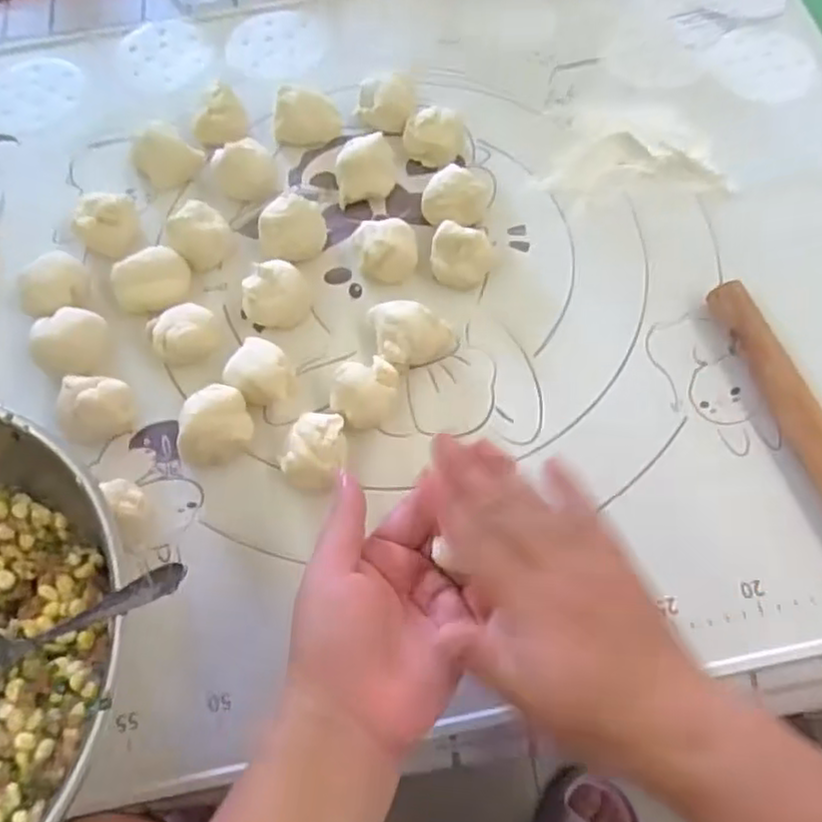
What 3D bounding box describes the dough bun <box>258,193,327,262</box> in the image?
[{"bbox_3d":[-0.083,-0.125,0.488,0.046,0.032,0.038,-15,66,-5],"label":"dough bun"}]

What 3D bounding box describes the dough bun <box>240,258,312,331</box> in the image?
[{"bbox_3d":[-0.090,-0.076,0.470,0.046,0.038,0.040,-15,66,-5],"label":"dough bun"}]

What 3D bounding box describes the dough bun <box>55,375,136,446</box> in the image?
[{"bbox_3d":[-0.198,-0.002,0.437,0.038,0.033,0.044,39,72,17],"label":"dough bun"}]

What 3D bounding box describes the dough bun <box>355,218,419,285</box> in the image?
[{"bbox_3d":[-0.015,-0.109,0.483,0.040,0.027,0.042,-1,65,2],"label":"dough bun"}]

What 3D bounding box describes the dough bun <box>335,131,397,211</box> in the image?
[{"bbox_3d":[-0.034,-0.177,0.513,0.044,0.030,0.038,-11,66,-3],"label":"dough bun"}]

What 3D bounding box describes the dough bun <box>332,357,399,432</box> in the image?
[{"bbox_3d":[-0.028,-0.010,0.439,0.044,0.032,0.036,-19,66,-7],"label":"dough bun"}]

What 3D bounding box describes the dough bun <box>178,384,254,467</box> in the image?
[{"bbox_3d":[-0.121,0.009,0.430,0.043,0.030,0.041,-1,65,2],"label":"dough bun"}]

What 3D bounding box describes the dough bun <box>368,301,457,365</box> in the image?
[{"bbox_3d":[0.002,-0.051,0.458,0.050,0.023,0.044,-11,66,-3],"label":"dough bun"}]

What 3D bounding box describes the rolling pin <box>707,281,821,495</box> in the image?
[{"bbox_3d":[0.238,0.012,0.418,0.022,0.029,0.208,-17,66,-6],"label":"rolling pin"}]

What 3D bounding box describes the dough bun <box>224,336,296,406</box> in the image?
[{"bbox_3d":[-0.093,-0.022,0.445,0.040,0.032,0.037,-1,65,2],"label":"dough bun"}]

